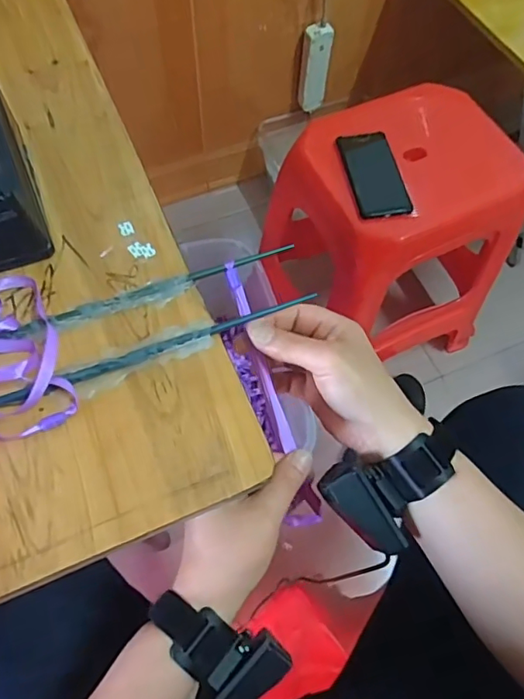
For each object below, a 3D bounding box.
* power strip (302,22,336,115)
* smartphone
[{"bbox_3d":[0.119,-0.610,1.145,0.055,0.183,0.034,9,65,2],"label":"power strip"},{"bbox_3d":[0.164,-0.258,0.764,0.080,0.014,0.160,-8,65,-6],"label":"smartphone"}]

